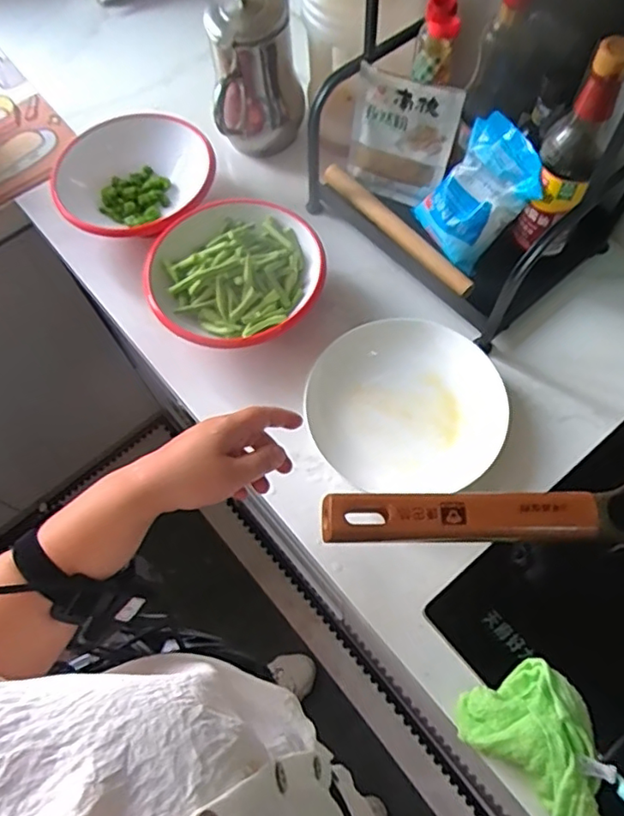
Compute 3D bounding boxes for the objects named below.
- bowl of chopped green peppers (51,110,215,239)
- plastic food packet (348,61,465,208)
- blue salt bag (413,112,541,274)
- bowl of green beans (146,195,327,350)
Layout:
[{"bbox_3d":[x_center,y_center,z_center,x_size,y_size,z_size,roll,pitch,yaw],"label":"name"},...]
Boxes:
[{"bbox_3d":[-0.218,-0.276,0.731,0.186,0.064,0.188,-1,66,3],"label":"bowl of chopped green peppers"},{"bbox_3d":[0.102,-0.306,0.678,0.112,0.150,0.035,22,69,13],"label":"plastic food packet"},{"bbox_3d":[0.186,-0.236,0.645,0.045,0.138,0.099,-22,71,-50],"label":"blue salt bag"},{"bbox_3d":[-0.083,-0.145,0.666,0.187,0.057,0.190,-1,66,3],"label":"bowl of green beans"}]

